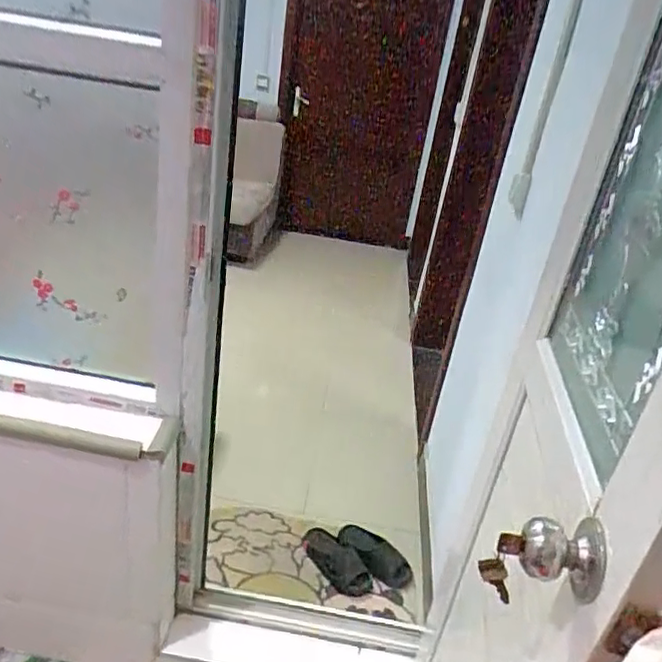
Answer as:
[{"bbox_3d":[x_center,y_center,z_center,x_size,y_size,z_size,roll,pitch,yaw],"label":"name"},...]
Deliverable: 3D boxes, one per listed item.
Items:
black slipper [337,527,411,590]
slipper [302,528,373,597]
[{"bbox_3d":[0.136,0.684,1.797,0.267,0.051,0.100,28,33,33],"label":"black slipper"},{"bbox_3d":[0.020,0.700,1.780,0.114,0.062,0.256,-15,35,-37],"label":"slipper"}]

